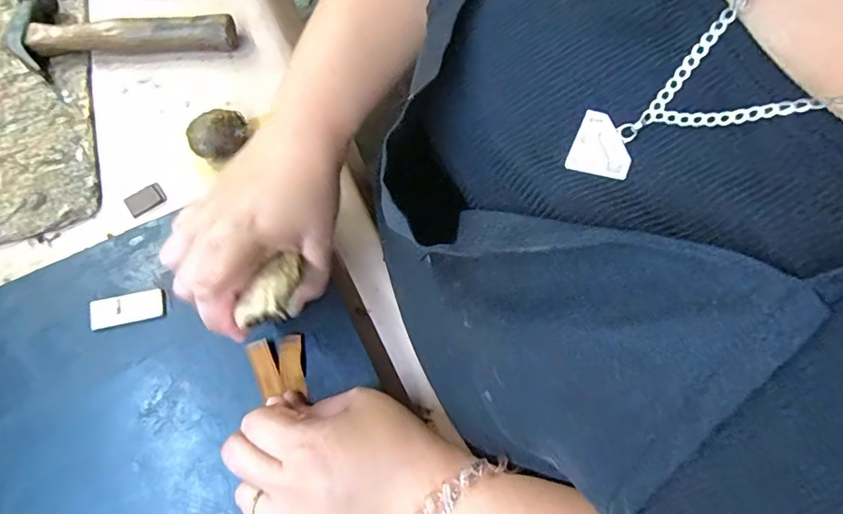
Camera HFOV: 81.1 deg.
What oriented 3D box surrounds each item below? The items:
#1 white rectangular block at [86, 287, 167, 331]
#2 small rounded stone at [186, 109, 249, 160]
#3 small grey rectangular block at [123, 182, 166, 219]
[{"bbox_3d":[-0.208,0.036,0.348,0.050,0.004,0.022,-14,68,-6],"label":"white rectangular block"},{"bbox_3d":[-0.169,-0.102,0.411,0.029,0.032,0.047,40,73,15],"label":"small rounded stone"},{"bbox_3d":[-0.227,-0.047,0.406,0.030,0.004,0.021,-35,71,-13],"label":"small grey rectangular block"}]

